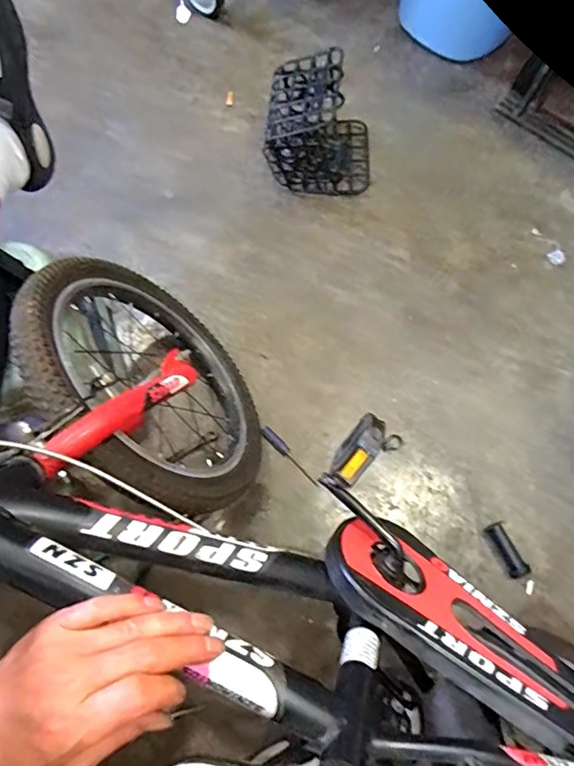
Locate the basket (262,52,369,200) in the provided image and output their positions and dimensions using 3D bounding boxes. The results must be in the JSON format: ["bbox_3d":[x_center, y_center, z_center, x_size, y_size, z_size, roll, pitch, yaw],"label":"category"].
[{"bbox_3d":[0.067,-0.496,0.956,0.209,0.173,0.185,1,71,-1],"label":"basket"}]

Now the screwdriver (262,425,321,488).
[{"bbox_3d":[0.006,0.123,0.827,0.019,0.014,0.127,-44,92,-15],"label":"screwdriver"}]

